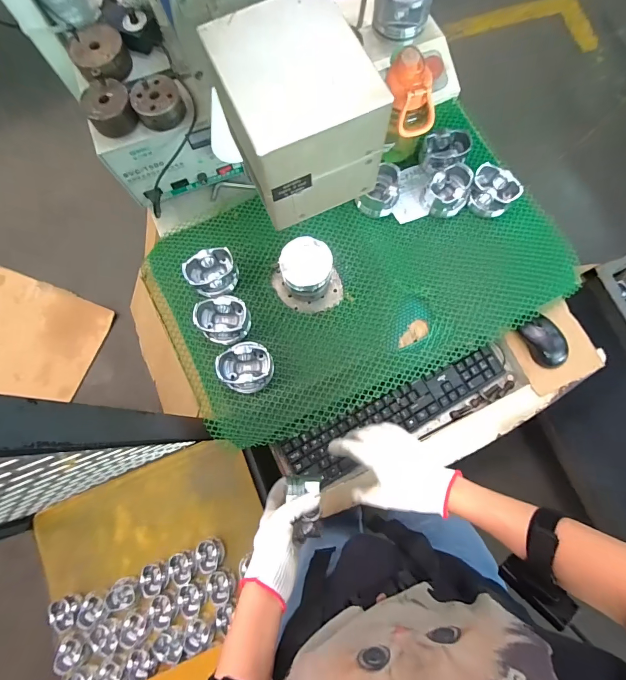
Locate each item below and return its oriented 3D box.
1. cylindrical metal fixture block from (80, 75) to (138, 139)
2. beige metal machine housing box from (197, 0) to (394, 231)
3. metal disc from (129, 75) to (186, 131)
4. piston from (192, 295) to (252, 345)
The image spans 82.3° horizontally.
[{"bbox_3d":[-0.306,-0.348,0.542,0.069,0.037,0.068,0,77,0],"label":"cylindrical metal fixture block"},{"bbox_3d":[-0.013,-0.172,0.277,0.108,0.089,0.116,-24,78,-5],"label":"beige metal machine housing box"},{"bbox_3d":[-0.235,-0.360,0.542,0.069,0.033,0.069,0,77,0],"label":"metal disc"},{"bbox_3d":[-0.146,-0.032,0.589,0.082,0.055,0.066,-7,77,-2],"label":"piston"}]

